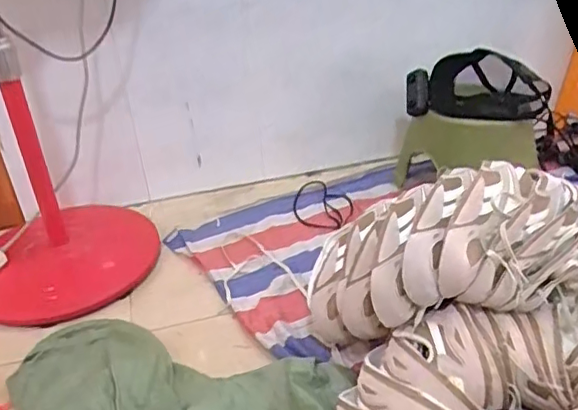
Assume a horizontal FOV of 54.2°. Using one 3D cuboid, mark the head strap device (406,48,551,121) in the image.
[{"bbox_3d":[0.408,-0.255,1.236,0.292,0.124,0.083,4,33,14],"label":"head strap device"}]

